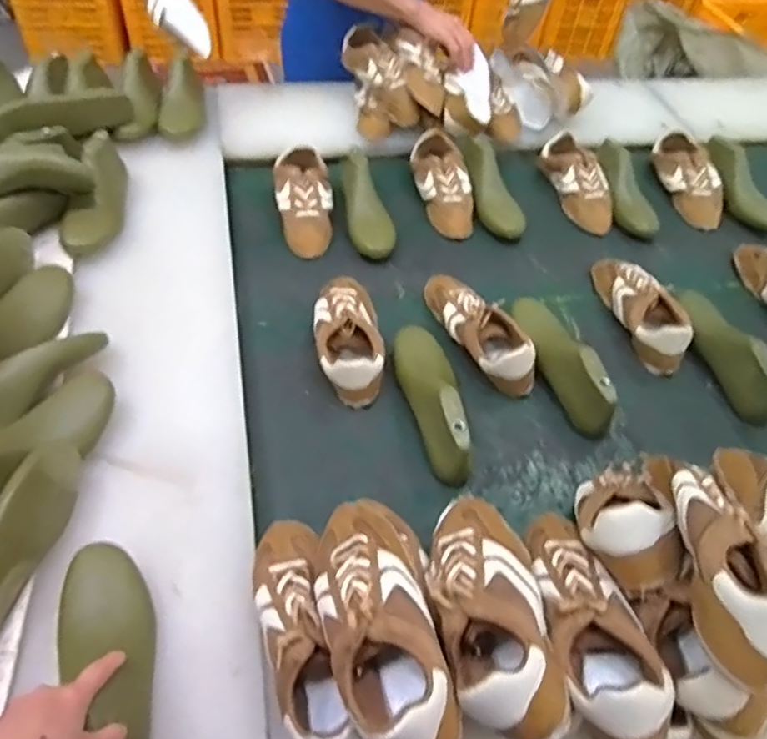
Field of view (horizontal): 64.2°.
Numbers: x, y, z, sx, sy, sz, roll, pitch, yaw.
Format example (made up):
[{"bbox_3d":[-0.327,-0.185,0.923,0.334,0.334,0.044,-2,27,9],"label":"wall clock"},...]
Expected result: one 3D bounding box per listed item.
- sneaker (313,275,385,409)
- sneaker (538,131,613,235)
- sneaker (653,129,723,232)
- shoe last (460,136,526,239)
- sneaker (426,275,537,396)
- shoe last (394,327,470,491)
[{"bbox_3d":[-0.055,-0.057,0.901,0.095,0.067,0.236,-3,52,-8],"label":"sneaker"},{"bbox_3d":[0.381,-0.368,1.204,0.079,0.085,0.236,-5,52,-9],"label":"sneaker"},{"bbox_3d":[0.629,-0.385,1.244,0.090,0.069,0.248,-1,52,-6],"label":"sneaker"},{"bbox_3d":[0.198,-0.346,1.164,0.068,0.081,0.251,-9,53,-12],"label":"shoe last"},{"bbox_3d":[0.139,-0.066,0.930,0.083,0.075,0.249,-24,57,-22],"label":"sneaker"},{"bbox_3d":[0.067,0.029,0.831,0.073,0.087,0.252,-5,52,-10],"label":"shoe last"}]

